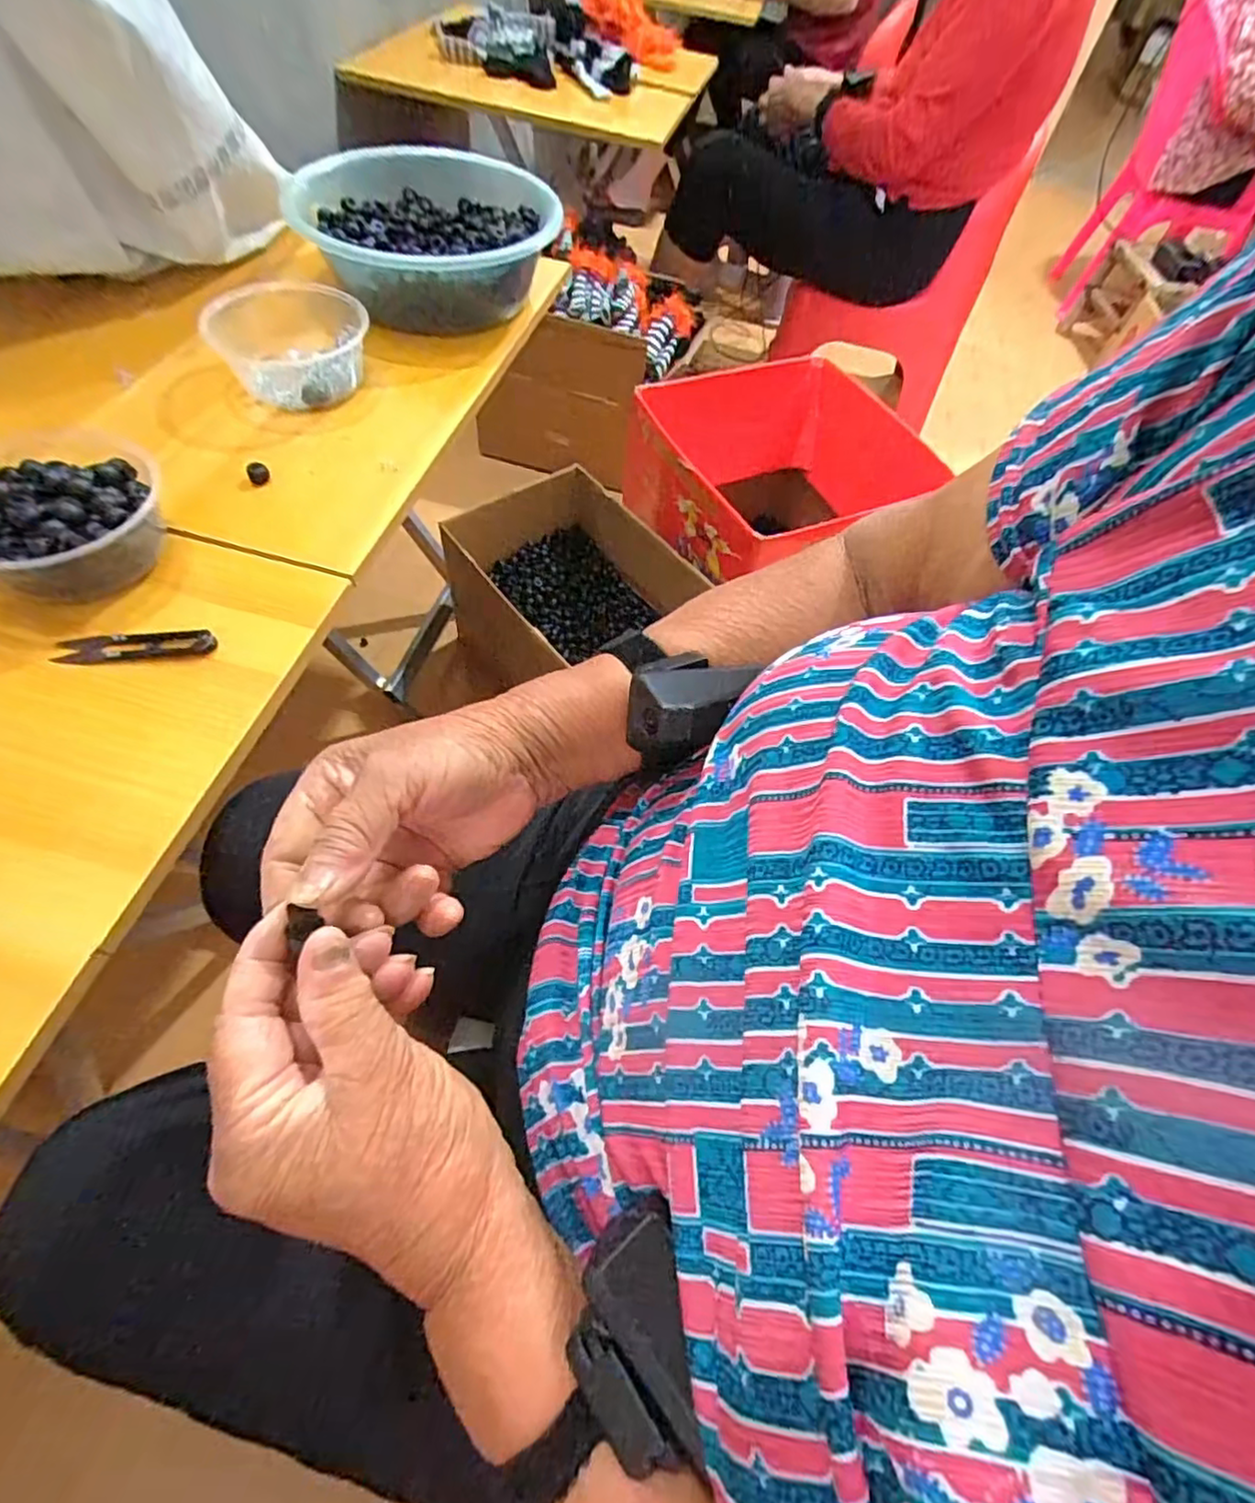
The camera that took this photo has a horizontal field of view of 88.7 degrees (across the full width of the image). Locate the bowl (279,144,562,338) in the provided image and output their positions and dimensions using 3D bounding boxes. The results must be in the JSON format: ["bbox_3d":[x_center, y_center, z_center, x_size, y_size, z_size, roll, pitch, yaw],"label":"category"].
[{"bbox_3d":[-0.211,-0.540,0.690,0.265,0.103,0.237,-9,57,-6],"label":"bowl"}]

